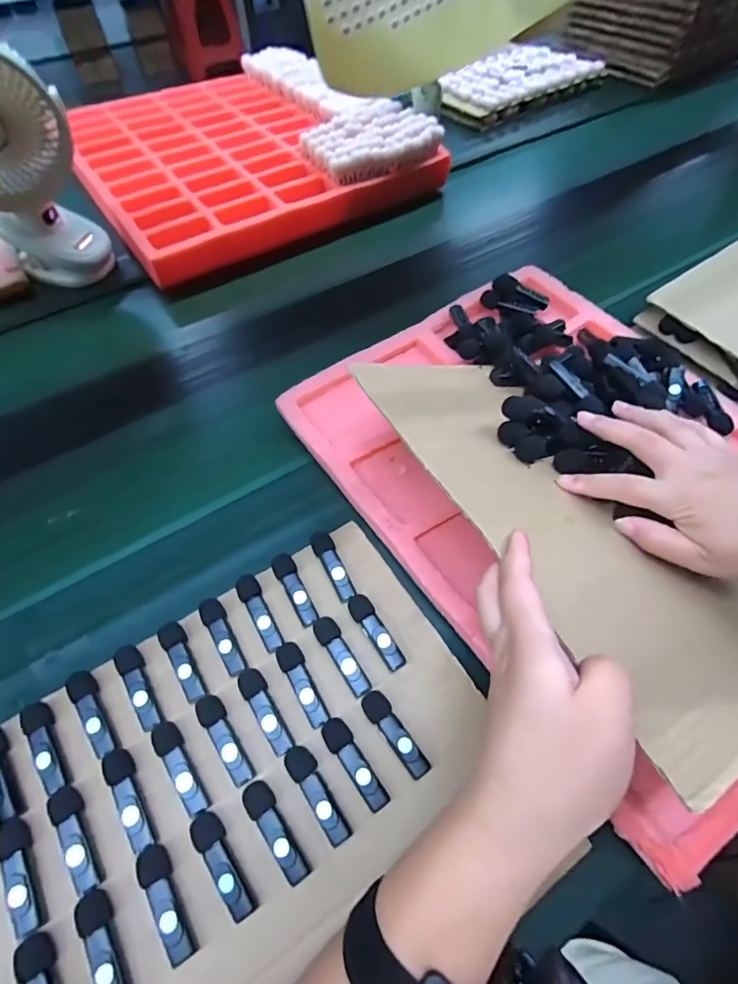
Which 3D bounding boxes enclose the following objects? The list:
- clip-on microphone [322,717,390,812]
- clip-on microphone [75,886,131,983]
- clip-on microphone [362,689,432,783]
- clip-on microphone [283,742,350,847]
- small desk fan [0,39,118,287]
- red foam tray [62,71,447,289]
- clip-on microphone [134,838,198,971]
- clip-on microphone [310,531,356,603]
[{"bbox_3d":[-0.011,0.195,0.352,0.019,0.018,0.066,-30,61,-16],"label":"clip-on microphone"},{"bbox_3d":[-0.160,0.278,0.296,0.016,0.016,0.064,-31,61,-17],"label":"clip-on microphone"},{"bbox_3d":[0.018,0.179,0.362,0.019,0.017,0.065,-30,61,-16],"label":"clip-on microphone"},{"bbox_3d":[-0.036,0.209,0.341,0.019,0.014,0.066,-31,61,-17],"label":"clip-on microphone"},{"bbox_3d":[-0.422,-0.378,0.574,0.156,0.244,0.104,-31,61,-17],"label":"small desk fan"},{"bbox_3d":[-0.221,-0.562,0.814,0.481,0.066,0.497,-31,61,-17],"label":"red foam tray"},{"bbox_3d":[-0.129,0.258,0.309,0.015,0.014,0.066,-29,61,-16],"label":"clip-on microphone"},{"bbox_3d":[-0.031,0.065,0.427,0.018,0.017,0.066,-23,59,-12],"label":"clip-on microphone"}]

